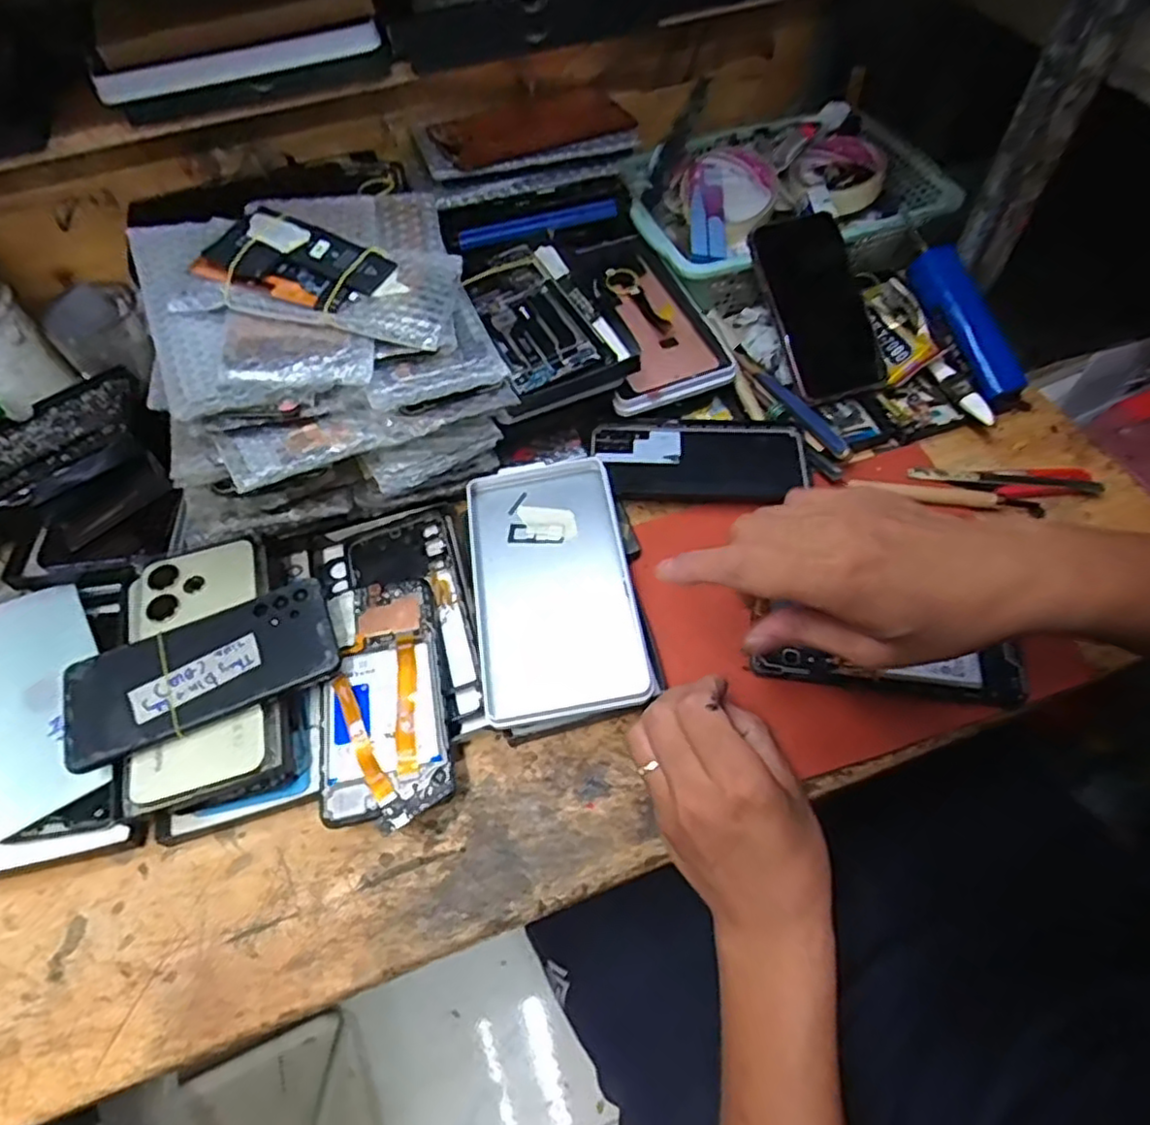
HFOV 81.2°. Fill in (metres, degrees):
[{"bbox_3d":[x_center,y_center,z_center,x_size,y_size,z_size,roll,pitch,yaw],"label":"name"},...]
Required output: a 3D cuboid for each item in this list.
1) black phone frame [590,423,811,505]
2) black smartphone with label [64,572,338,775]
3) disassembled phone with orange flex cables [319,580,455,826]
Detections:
[{"bbox_3d":[0.093,-0.079,0.511,0.157,0.009,0.067,3,58,6],"label":"black phone frame"},{"bbox_3d":[-0.229,0.065,0.413,0.157,0.008,0.071,-21,61,-13],"label":"black smartphone with label"},{"bbox_3d":[-0.119,0.081,0.421,0.073,0.007,0.162,-8,53,-9],"label":"disassembled phone with orange flex cables"}]

